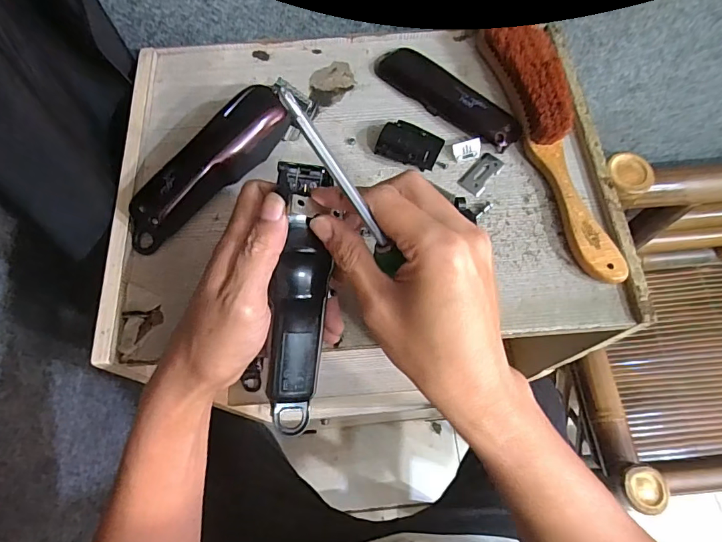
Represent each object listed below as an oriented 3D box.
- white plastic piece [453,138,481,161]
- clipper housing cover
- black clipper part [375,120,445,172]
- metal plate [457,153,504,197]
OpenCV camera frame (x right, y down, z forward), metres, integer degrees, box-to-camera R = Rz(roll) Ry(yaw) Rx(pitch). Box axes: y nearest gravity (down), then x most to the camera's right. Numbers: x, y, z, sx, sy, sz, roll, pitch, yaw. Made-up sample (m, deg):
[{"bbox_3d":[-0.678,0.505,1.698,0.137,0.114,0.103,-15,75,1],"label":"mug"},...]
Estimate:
[{"bbox_3d":[0.089,-0.101,0.376,0.023,0.004,0.016,-11,105,2],"label":"white plastic piece"},{"bbox_3d":[0.077,-0.158,0.396,0.145,0.020,0.040,41,72,16],"label":"clipper housing cover"},{"bbox_3d":[0.040,-0.104,0.373,0.050,0.016,0.035,26,69,11],"label":"black clipper part"},{"bbox_3d":[0.100,-0.081,0.372,0.021,0.004,0.041,39,72,16],"label":"metal plate"}]

